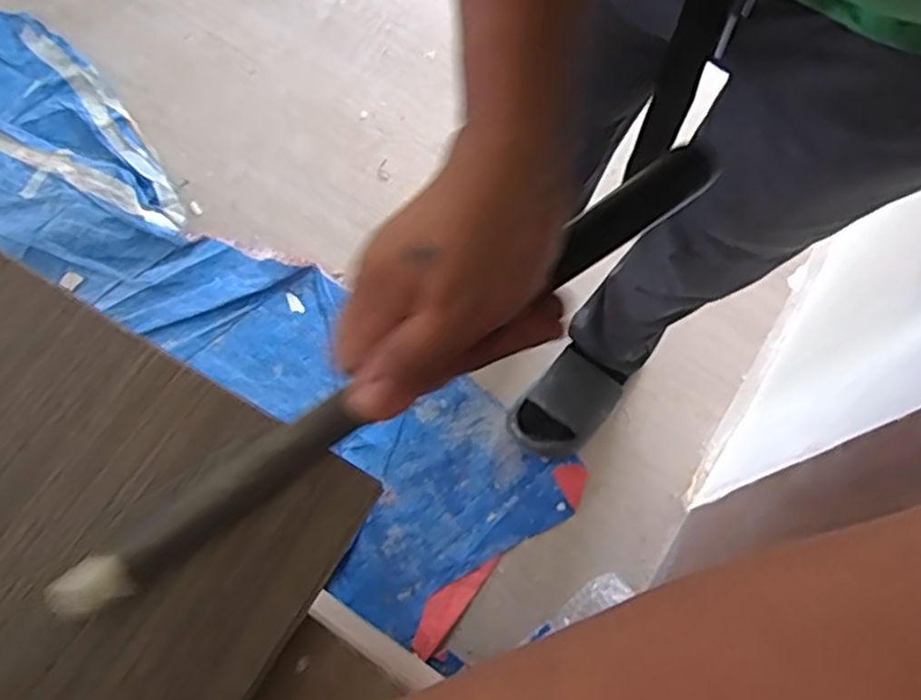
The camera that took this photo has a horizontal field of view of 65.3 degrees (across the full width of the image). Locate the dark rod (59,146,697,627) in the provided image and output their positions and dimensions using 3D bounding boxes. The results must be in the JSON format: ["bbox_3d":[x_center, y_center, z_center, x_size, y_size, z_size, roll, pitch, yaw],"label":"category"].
[{"bbox_3d":[-0.013,0.000,0.301,0.324,0.012,0.022,-36,74,-17],"label":"dark rod"}]

